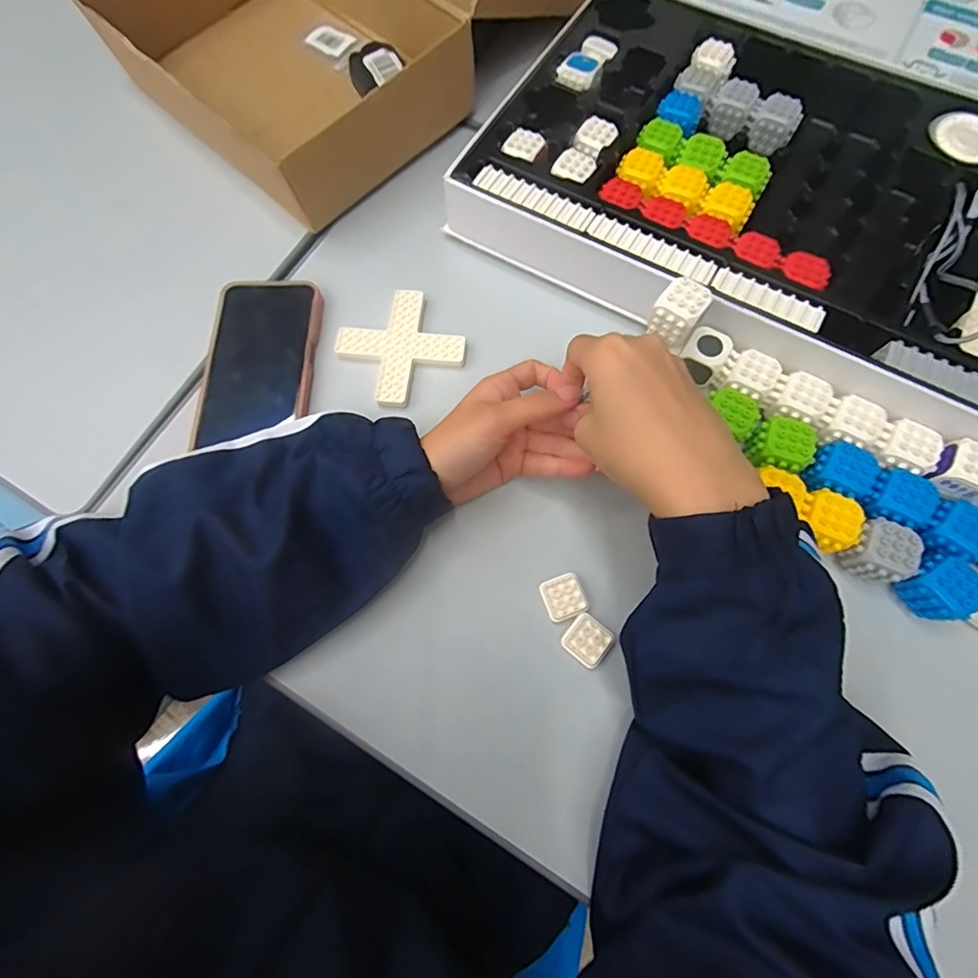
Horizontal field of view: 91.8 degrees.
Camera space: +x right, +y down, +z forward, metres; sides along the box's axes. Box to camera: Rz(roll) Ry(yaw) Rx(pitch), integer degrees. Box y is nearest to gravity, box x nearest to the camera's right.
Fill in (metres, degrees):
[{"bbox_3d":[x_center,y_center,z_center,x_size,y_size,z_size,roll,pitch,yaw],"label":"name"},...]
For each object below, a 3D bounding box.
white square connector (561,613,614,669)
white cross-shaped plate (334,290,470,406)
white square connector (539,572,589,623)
[{"bbox_3d":[0.066,0.100,0.313,0.027,0.004,0.028,37,77,11],"label":"white square connector"},{"bbox_3d":[-0.070,-0.113,0.379,0.081,0.007,0.081,-38,76,-10],"label":"white cross-shaped plate"},{"bbox_3d":[0.051,0.073,0.321,0.027,0.005,0.027,-21,74,-5],"label":"white square connector"}]

